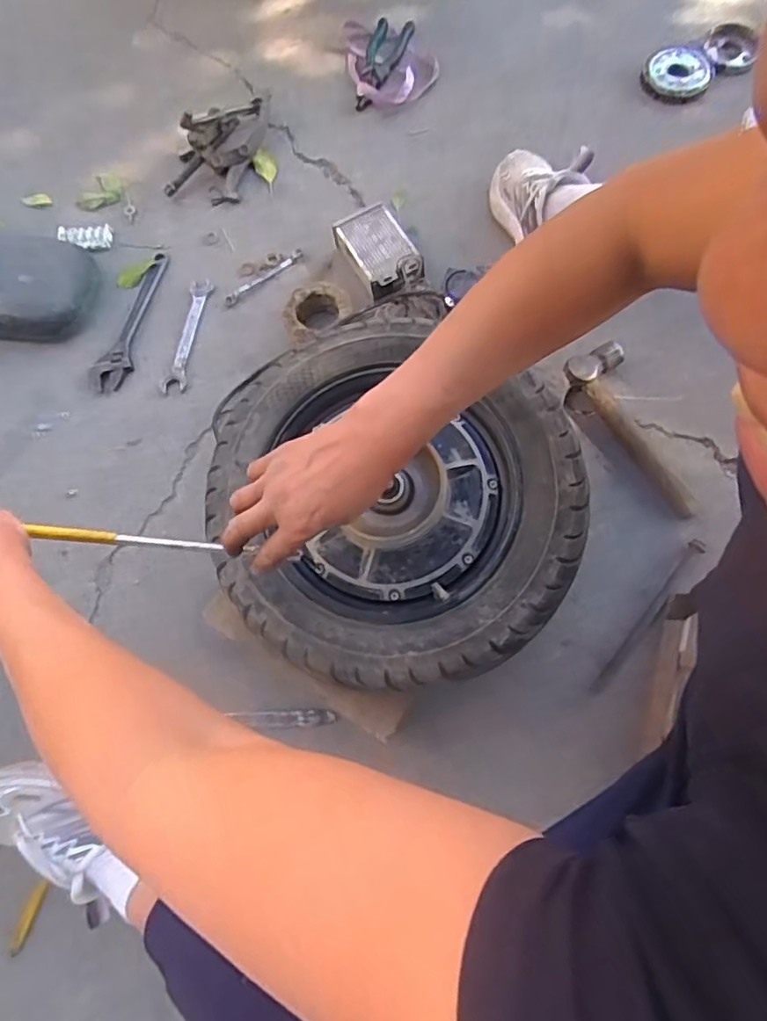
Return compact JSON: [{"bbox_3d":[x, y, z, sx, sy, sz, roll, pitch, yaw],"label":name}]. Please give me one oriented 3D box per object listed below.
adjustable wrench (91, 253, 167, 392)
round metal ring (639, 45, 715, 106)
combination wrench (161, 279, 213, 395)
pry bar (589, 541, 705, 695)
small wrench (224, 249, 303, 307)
[{"bbox_3d":[-0.372,-0.284,0.907,0.053,0.012,0.240,17,75,12],"label":"adjustable wrench"},{"bbox_3d":[0.473,-0.704,0.967,0.104,0.021,0.103,0,73,1],"label":"round metal ring"},{"bbox_3d":[-0.293,-0.262,0.894,0.035,0.013,0.187,8,73,9],"label":"combination wrench"},{"bbox_3d":[0.320,0.128,0.729,0.017,0.021,0.225,37,77,12],"label":"pry bar"},{"bbox_3d":[-0.183,-0.355,0.911,0.144,0.010,0.023,-38,72,-6],"label":"small wrench"}]

